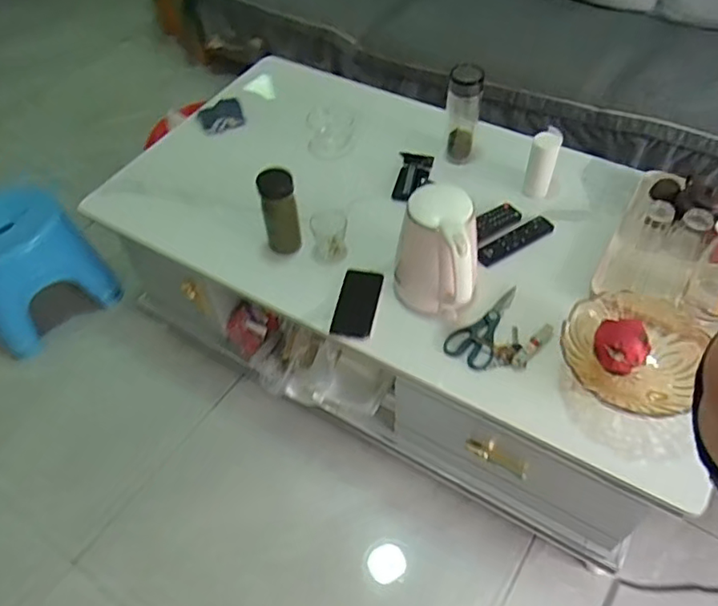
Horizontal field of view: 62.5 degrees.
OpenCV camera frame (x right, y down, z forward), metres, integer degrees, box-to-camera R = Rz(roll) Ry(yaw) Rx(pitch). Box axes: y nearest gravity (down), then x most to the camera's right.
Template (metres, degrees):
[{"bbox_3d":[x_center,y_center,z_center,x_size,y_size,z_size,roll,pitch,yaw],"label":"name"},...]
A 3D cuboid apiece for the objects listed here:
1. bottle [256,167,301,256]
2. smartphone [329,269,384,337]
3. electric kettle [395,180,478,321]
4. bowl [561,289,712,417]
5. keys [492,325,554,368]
[{"bbox_3d":[-0.150,-0.171,1.128,0.063,0.177,0.055,-17,53,-11],"label":"bottle"},{"bbox_3d":[-0.002,-0.004,1.089,0.073,0.013,0.149,9,53,10],"label":"smartphone"},{"bbox_3d":[0.129,-0.078,1.010,0.143,0.218,0.159,9,53,10],"label":"electric kettle"},{"bbox_3d":[0.428,0.082,0.942,0.199,0.097,0.215,-1,52,2],"label":"bowl"},{"bbox_3d":[0.282,0.070,1.024,0.122,0.014,0.056,-39,60,-25],"label":"keys"}]

